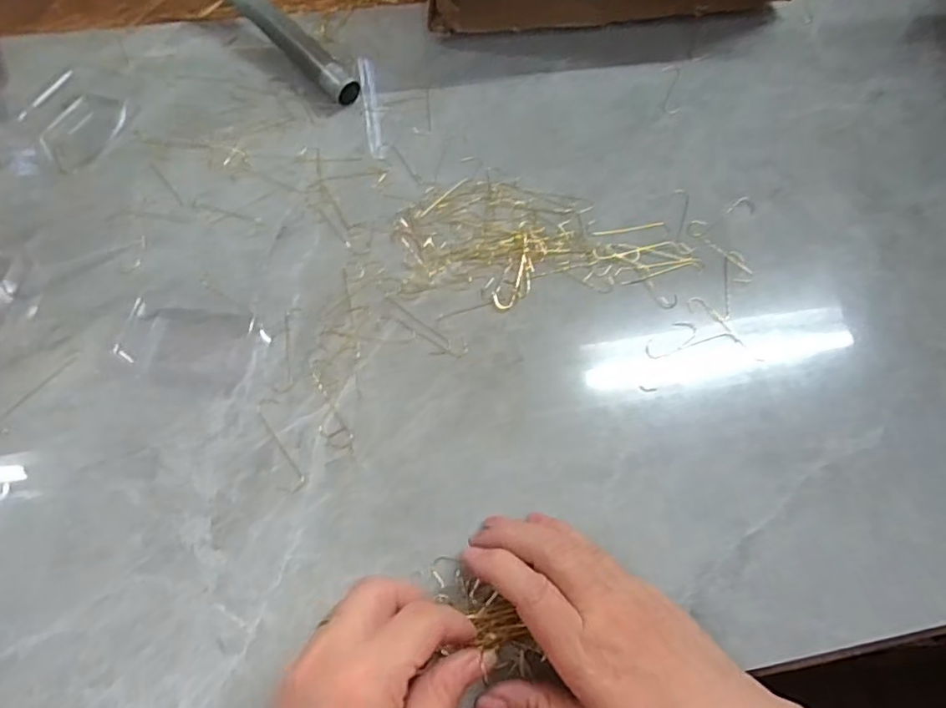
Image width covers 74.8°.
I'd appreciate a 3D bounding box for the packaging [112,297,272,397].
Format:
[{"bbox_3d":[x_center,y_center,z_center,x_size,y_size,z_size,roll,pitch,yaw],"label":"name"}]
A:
[{"bbox_3d":[-0.181,-0.004,0.395,0.087,0.006,0.058,10,59,3],"label":"packaging"}]

